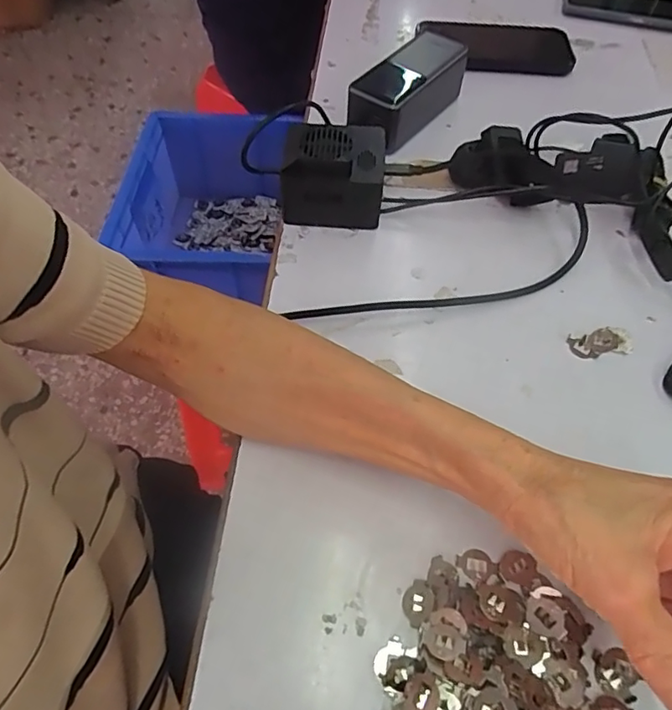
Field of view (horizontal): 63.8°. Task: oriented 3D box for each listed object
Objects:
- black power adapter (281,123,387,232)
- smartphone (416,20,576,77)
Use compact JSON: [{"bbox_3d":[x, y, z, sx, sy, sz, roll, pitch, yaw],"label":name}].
[{"bbox_3d":[0.000,-0.140,0.415,0.072,0.062,0.066,5,55,1],"label":"black power adapter"},{"bbox_3d":[0.173,-0.336,0.589,0.160,0.016,0.081,6,55,3],"label":"smartphone"}]

